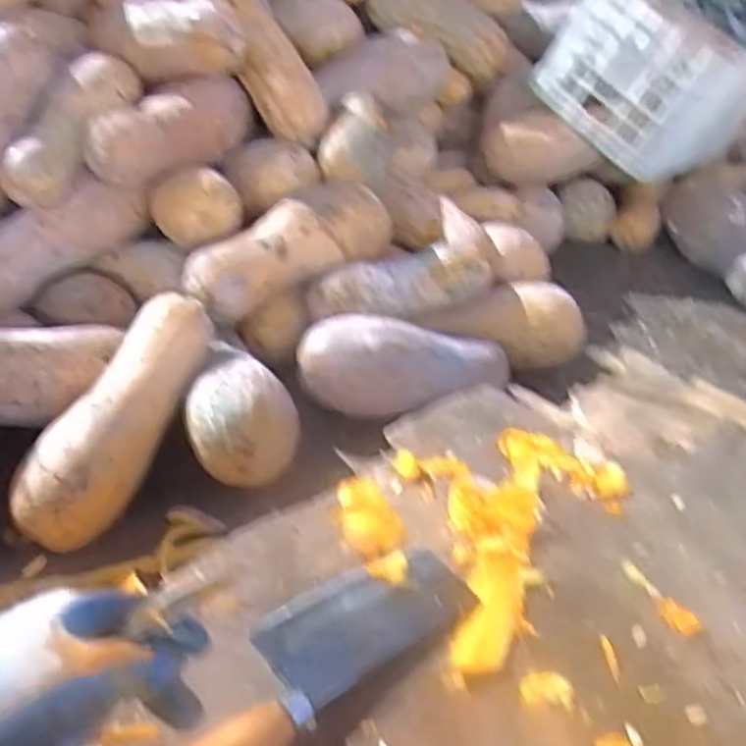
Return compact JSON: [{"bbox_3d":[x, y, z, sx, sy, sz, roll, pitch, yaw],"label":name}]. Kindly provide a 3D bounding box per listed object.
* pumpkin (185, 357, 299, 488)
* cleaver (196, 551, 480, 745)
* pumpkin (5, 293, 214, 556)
[{"bbox_3d":[-0.198,0.073,1.120,0.156,0.142,0.160,-9,34,-14],"label":"pumpkin"},{"bbox_3d":[-0.040,0.199,0.541,0.262,0.035,0.091,-26,41,-34],"label":"cleaver"},{"bbox_3d":[-0.360,0.058,1.073,0.115,0.111,0.418,14,59,19],"label":"pumpkin"}]

